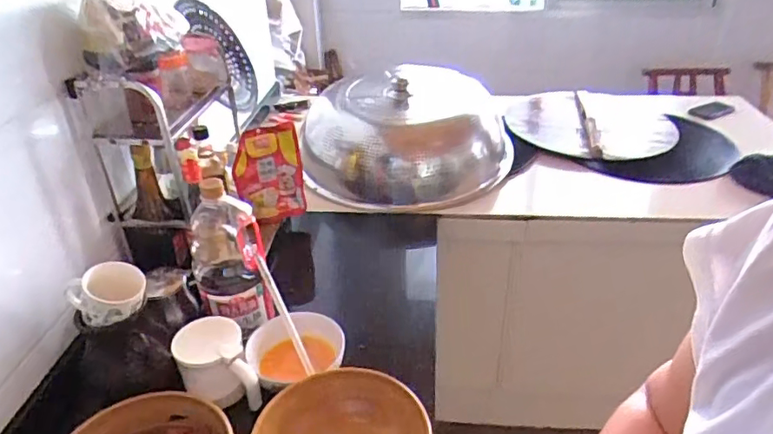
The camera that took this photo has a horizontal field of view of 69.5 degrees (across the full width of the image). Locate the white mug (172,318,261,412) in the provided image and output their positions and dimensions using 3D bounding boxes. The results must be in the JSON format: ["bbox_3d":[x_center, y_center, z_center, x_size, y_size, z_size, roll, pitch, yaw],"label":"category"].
[{"bbox_3d":[-0.248,0.218,0.829,0.113,0.106,0.110,-7,32,-8],"label":"white mug"}]

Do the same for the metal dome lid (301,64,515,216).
[{"bbox_3d":[0.066,-0.275,1.514,0.526,0.233,0.626,3,32,8],"label":"metal dome lid"}]

